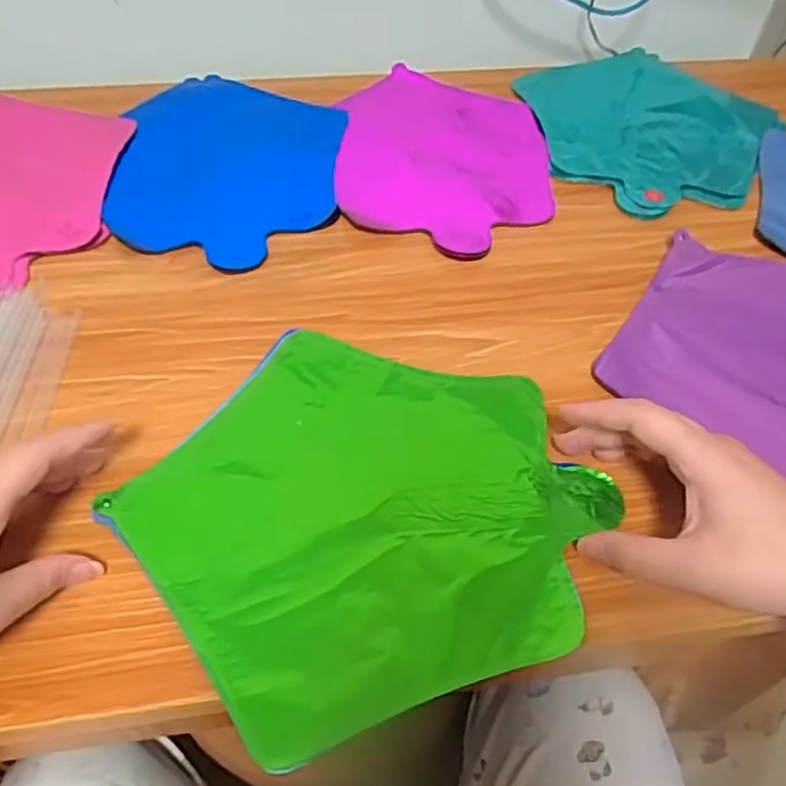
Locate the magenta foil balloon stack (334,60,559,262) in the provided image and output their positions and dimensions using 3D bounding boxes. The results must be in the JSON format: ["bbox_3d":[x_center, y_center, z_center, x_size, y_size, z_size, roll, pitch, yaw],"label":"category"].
[{"bbox_3d":[0.042,-0.205,0.577,0.172,0.011,0.250,-1,52,-3],"label":"magenta foil balloon stack"}]

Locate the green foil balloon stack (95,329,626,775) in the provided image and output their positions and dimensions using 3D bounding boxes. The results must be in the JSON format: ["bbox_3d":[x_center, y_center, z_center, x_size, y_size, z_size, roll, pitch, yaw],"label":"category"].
[{"bbox_3d":[-0.014,0.059,0.368,0.222,0.013,0.224,-32,59,-25],"label":"green foil balloon stack"}]

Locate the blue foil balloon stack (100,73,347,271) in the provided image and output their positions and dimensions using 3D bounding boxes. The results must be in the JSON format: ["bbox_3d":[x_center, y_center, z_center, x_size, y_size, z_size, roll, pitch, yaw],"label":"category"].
[{"bbox_3d":[-0.132,-0.191,0.555,0.172,0.006,0.246,2,51,-2],"label":"blue foil balloon stack"}]

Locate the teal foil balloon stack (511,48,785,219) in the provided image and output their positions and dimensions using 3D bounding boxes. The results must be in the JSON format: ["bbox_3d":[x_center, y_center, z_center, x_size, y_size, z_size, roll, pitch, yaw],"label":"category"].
[{"bbox_3d":[0.225,-0.244,0.614,0.229,0.007,0.224,-36,61,-27],"label":"teal foil balloon stack"}]

